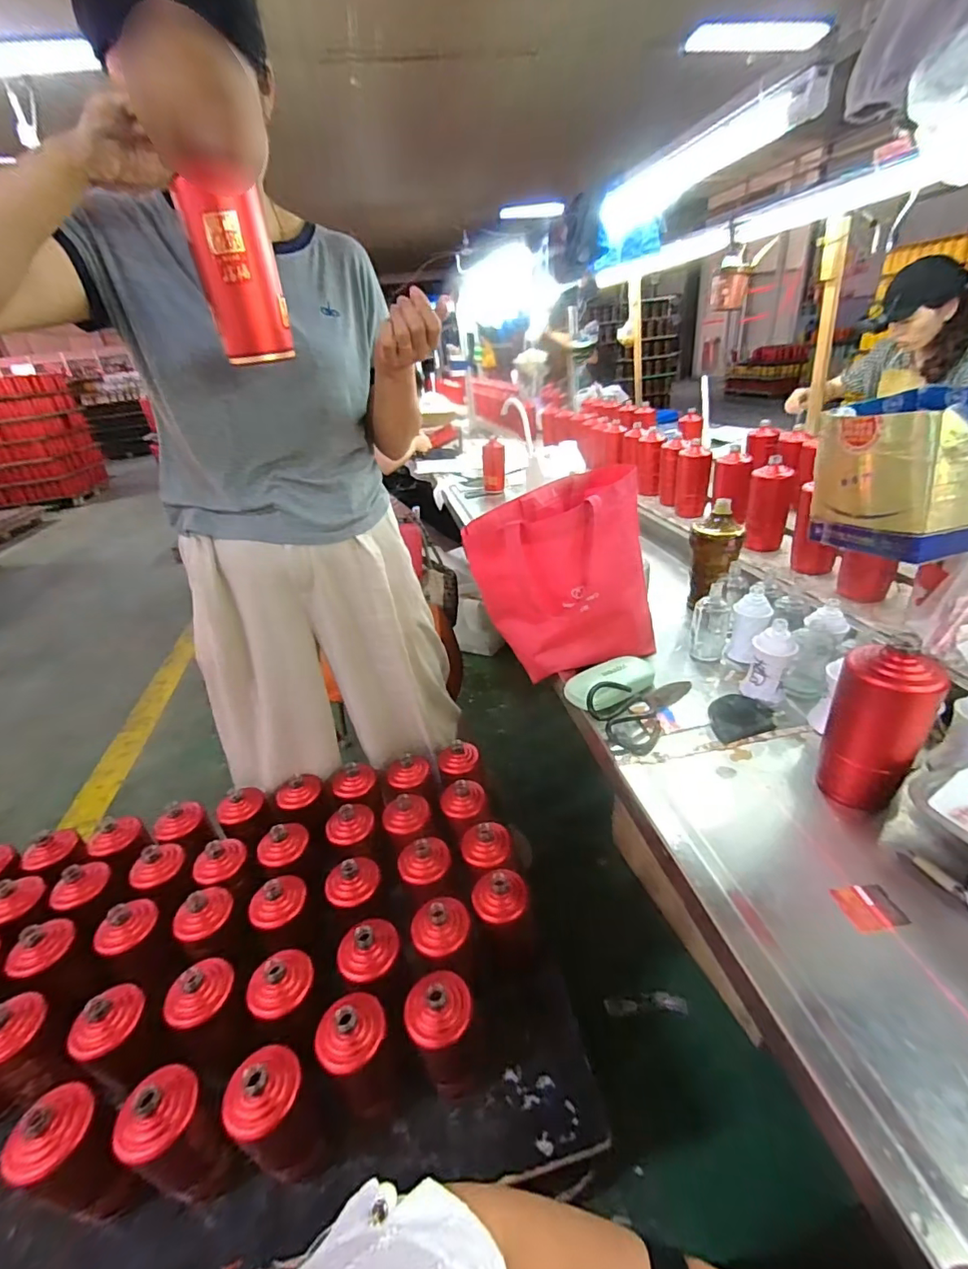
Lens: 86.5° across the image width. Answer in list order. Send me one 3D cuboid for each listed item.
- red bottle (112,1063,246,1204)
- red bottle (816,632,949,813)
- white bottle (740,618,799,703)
[{"bbox_3d":[-0.341,0.575,0.586,0.073,0.175,0.084,10,35,27],"label":"red bottle"},{"bbox_3d":[0.418,0.098,0.549,0.067,0.185,0.068,-6,30,1],"label":"red bottle"},{"bbox_3d":[0.408,0.036,0.732,0.055,0.108,0.056,14,36,31],"label":"white bottle"}]

